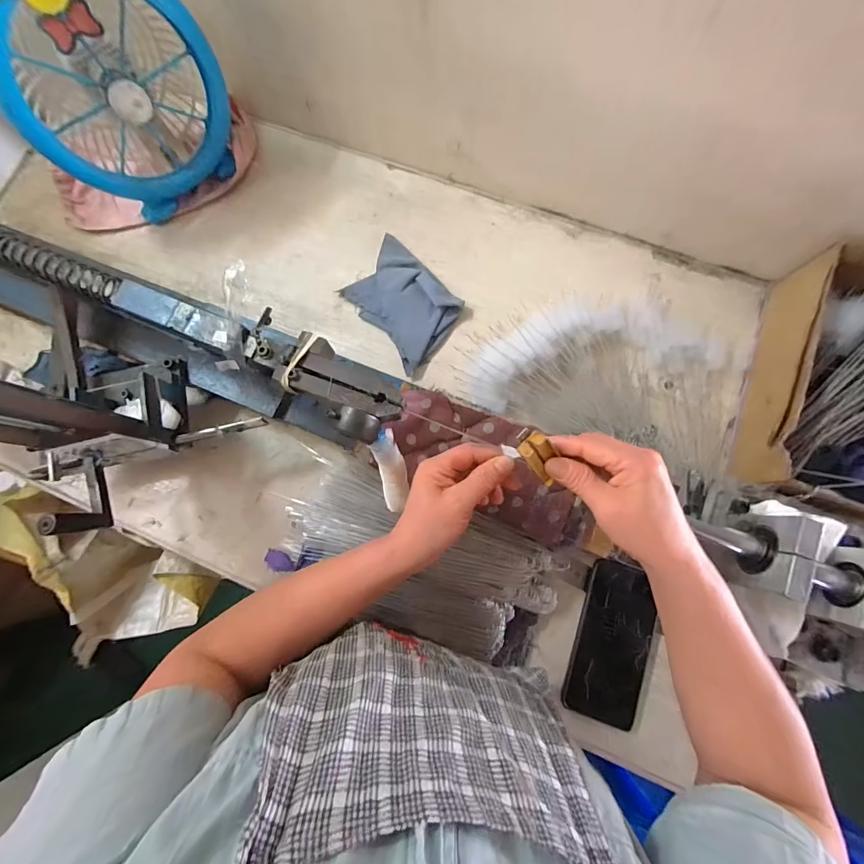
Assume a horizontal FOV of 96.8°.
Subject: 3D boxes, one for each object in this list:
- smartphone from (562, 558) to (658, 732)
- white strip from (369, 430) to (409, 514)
[{"bbox_3d":[0.199,0.228,0.416,0.074,0.010,0.159,18,80,5],"label":"smartphone"},{"bbox_3d":[-0.039,0.040,0.374,0.027,0.014,0.092,-8,117,0],"label":"white strip"}]

